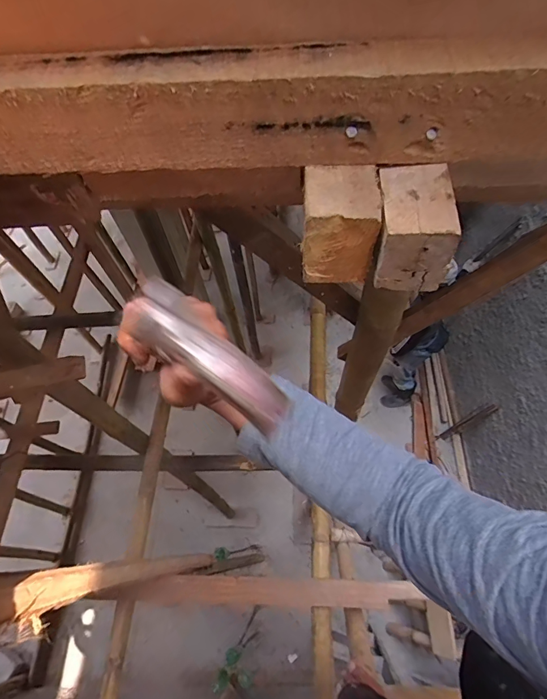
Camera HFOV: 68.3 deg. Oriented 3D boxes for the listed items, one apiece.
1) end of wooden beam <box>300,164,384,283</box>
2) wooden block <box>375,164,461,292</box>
[{"bbox_3d":[0.048,-0.090,0.293,0.051,0.062,0.055,2,63,4],"label":"end of wooden beam"},{"bbox_3d":[0.098,-0.085,0.292,0.047,0.066,0.060,1,63,3],"label":"wooden block"}]

